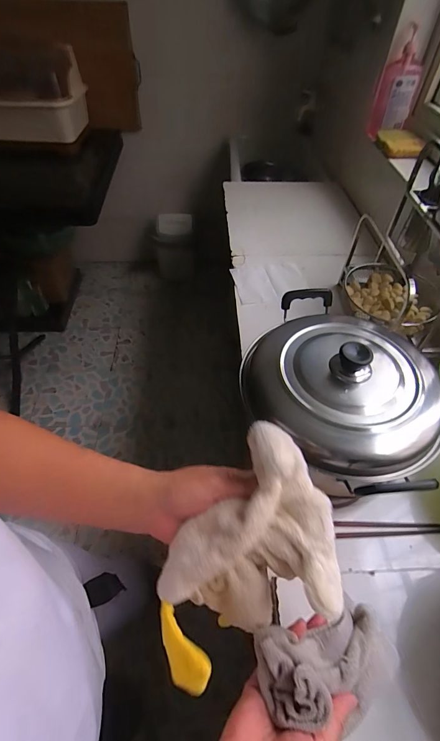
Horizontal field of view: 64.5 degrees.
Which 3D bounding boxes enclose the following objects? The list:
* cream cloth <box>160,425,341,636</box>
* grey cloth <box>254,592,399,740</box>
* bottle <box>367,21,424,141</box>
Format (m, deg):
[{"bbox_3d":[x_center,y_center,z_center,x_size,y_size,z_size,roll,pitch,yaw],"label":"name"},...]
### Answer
[{"bbox_3d":[0.022,0.131,0.293,0.138,0.112,0.131,-4,52,-6],"label":"cream cloth"},{"bbox_3d":[0.094,0.243,0.286,0.120,0.037,0.073,3,49,-22],"label":"grey cloth"},{"bbox_3d":[0.488,-0.778,0.960,0.098,0.233,0.069,20,53,13],"label":"bottle"}]

